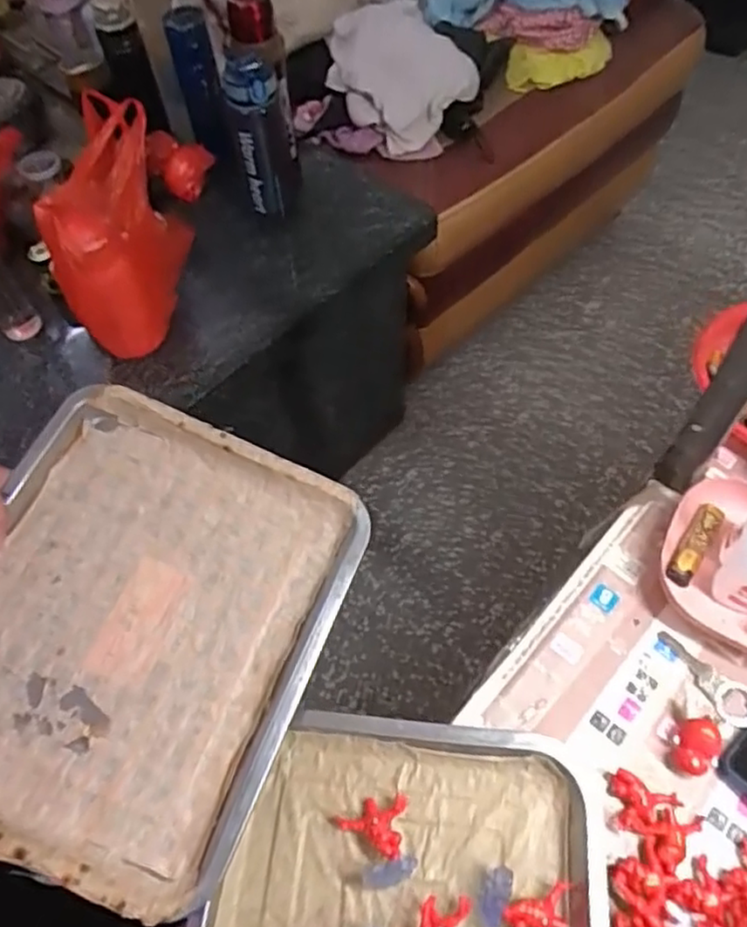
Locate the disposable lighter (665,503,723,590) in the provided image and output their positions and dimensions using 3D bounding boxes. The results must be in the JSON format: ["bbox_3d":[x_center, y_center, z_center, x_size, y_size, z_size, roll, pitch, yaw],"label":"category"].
[{"bbox_3d":[0.268,0.067,0.554,0.020,0.016,0.080,31,63,21],"label":"disposable lighter"}]

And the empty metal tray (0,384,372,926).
[{"bbox_3d":[-0.170,0.111,0.473,0.258,0.026,0.301,24,65,0],"label":"empty metal tray"}]

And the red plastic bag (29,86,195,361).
[{"bbox_3d":[-0.307,-0.261,0.799,0.161,0.253,0.107,-30,62,-15],"label":"red plastic bag"}]

